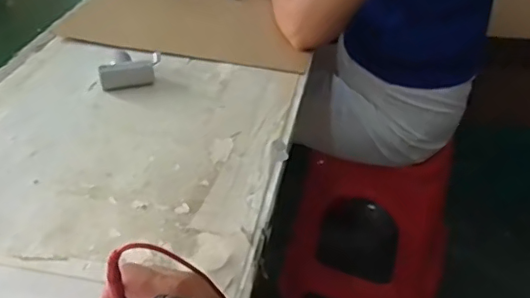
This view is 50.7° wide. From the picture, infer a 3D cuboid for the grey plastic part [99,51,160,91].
[{"bbox_3d":[-0.191,-0.115,0.802,0.089,0.029,0.054,-12,39,-18],"label":"grey plastic part"}]

